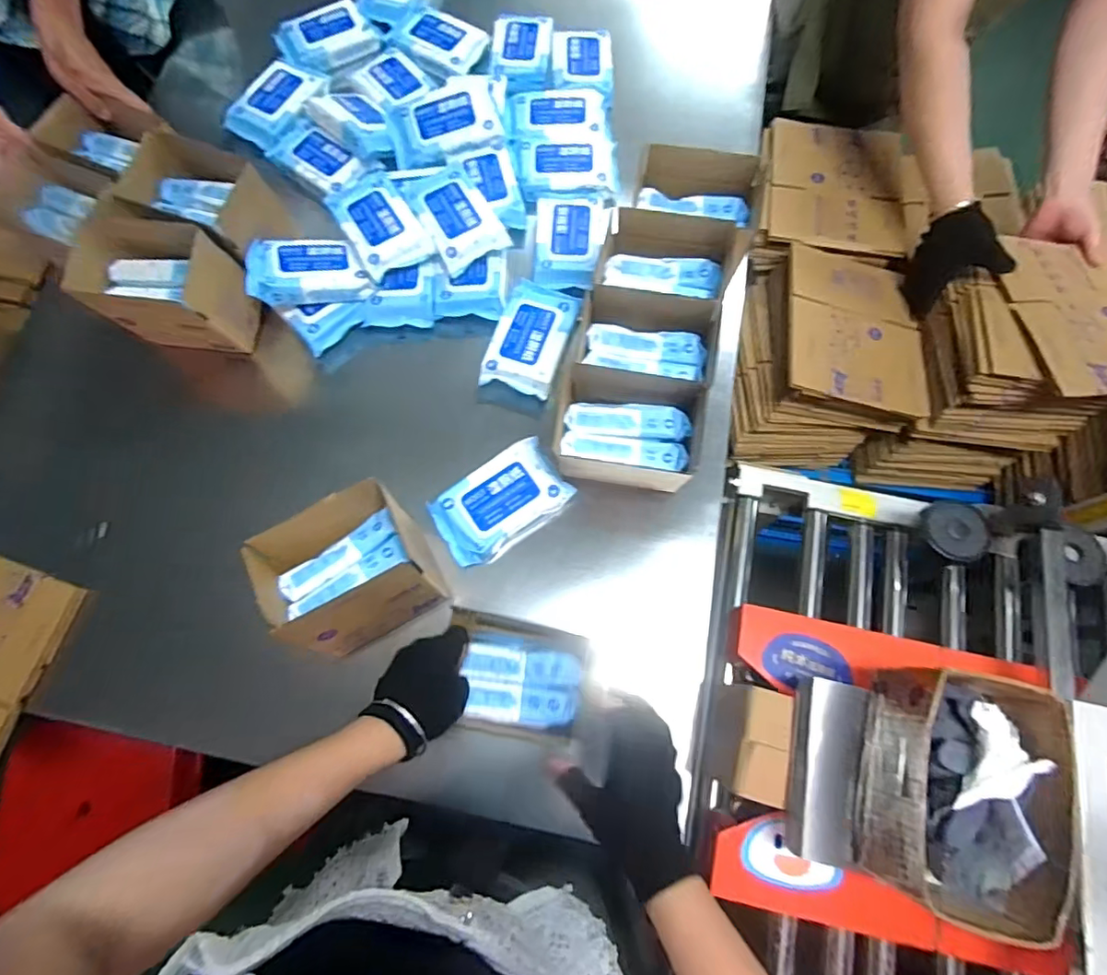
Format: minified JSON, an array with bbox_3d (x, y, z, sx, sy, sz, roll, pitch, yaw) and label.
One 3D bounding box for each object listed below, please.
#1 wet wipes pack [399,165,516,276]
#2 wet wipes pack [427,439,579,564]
[{"bbox_3d":[-0.149,-0.408,0.819,0.110,0.038,0.186,-31,74,-8],"label":"wet wipes pack"},{"bbox_3d":[-0.068,0.021,0.728,0.168,0.045,0.104,-37,75,-10],"label":"wet wipes pack"}]

